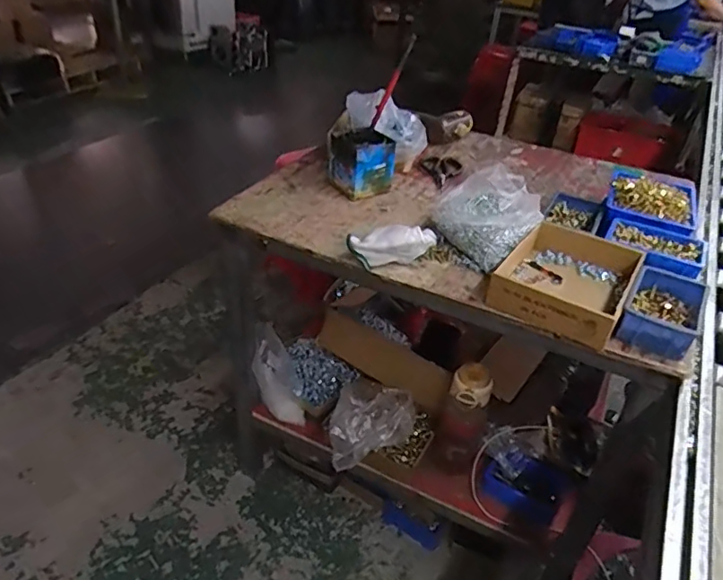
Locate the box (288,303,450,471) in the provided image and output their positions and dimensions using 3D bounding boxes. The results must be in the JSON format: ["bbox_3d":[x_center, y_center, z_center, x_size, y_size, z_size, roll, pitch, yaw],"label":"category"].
[{"bbox_3d":[-0.004,0.215,1.234,0.387,0.198,0.193,24,39,22],"label":"box"}]

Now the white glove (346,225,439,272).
[{"bbox_3d":[0.060,-0.070,0.853,0.142,0.060,0.059,-9,39,-20],"label":"white glove"}]

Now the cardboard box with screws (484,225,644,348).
[{"bbox_3d":[0.319,-0.023,0.837,0.172,0.057,0.245,25,40,24],"label":"cardboard box with screws"}]

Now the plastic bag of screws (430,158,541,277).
[{"bbox_3d":[0.225,-0.119,0.917,0.188,0.100,0.144,-24,46,-34],"label":"plastic bag of screws"}]

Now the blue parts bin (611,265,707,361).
[{"bbox_3d":[0.421,0.028,0.774,0.103,0.044,0.157,26,40,25],"label":"blue parts bin"}]

